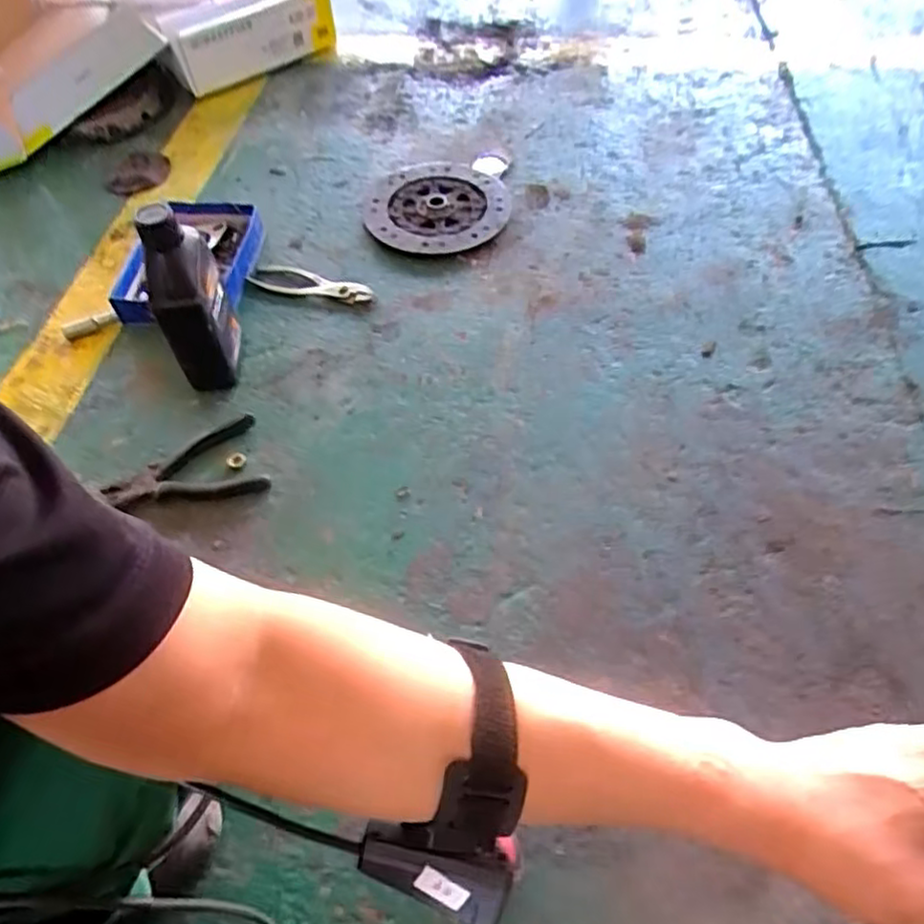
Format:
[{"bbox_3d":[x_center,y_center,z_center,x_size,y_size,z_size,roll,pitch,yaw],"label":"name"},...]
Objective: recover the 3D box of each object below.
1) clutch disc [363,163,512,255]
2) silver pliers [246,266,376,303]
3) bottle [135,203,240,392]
[{"bbox_3d":[-0.038,-0.396,1.044,0.221,0.034,0.195,-9,55,-4],"label":"clutch disc"},{"bbox_3d":[-0.213,-0.254,0.954,0.189,0.024,0.045,12,56,11],"label":"silver pliers"},{"bbox_3d":[-0.325,-0.192,0.800,0.064,0.226,0.096,0,45,7],"label":"bottle"}]

